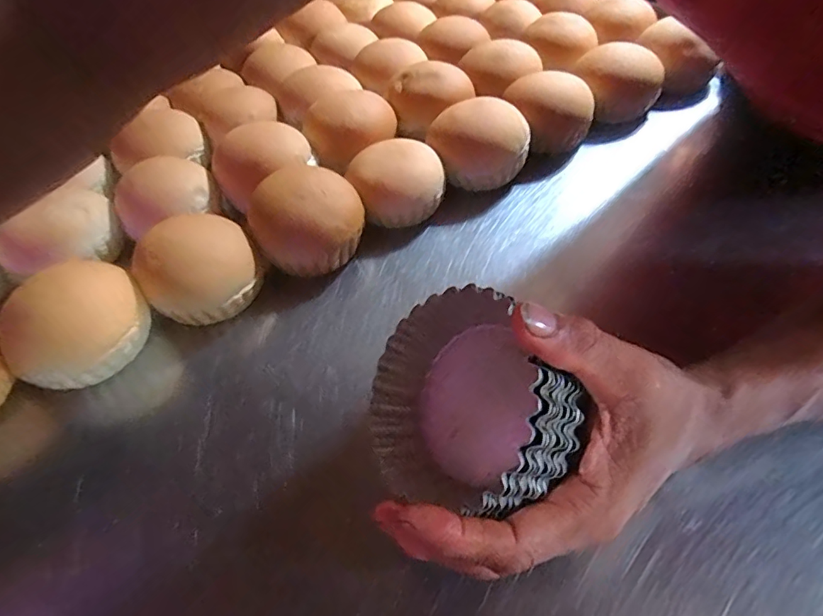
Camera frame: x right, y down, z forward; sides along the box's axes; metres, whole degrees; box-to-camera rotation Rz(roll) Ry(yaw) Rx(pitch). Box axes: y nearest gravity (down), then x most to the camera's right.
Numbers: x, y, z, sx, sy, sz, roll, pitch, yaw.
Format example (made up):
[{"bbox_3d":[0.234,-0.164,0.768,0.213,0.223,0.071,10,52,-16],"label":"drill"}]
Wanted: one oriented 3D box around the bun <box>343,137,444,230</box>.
[{"bbox_3d":[-0.014,-0.110,0.439,0.076,0.046,0.074,-4,47,4],"label":"bun"}]

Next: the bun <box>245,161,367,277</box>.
[{"bbox_3d":[-0.083,-0.070,0.404,0.088,0.065,0.079,-17,47,-8],"label":"bun"}]

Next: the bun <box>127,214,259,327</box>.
[{"bbox_3d":[-0.162,-0.029,0.377,0.082,0.053,0.075,-28,50,-18],"label":"bun"}]

